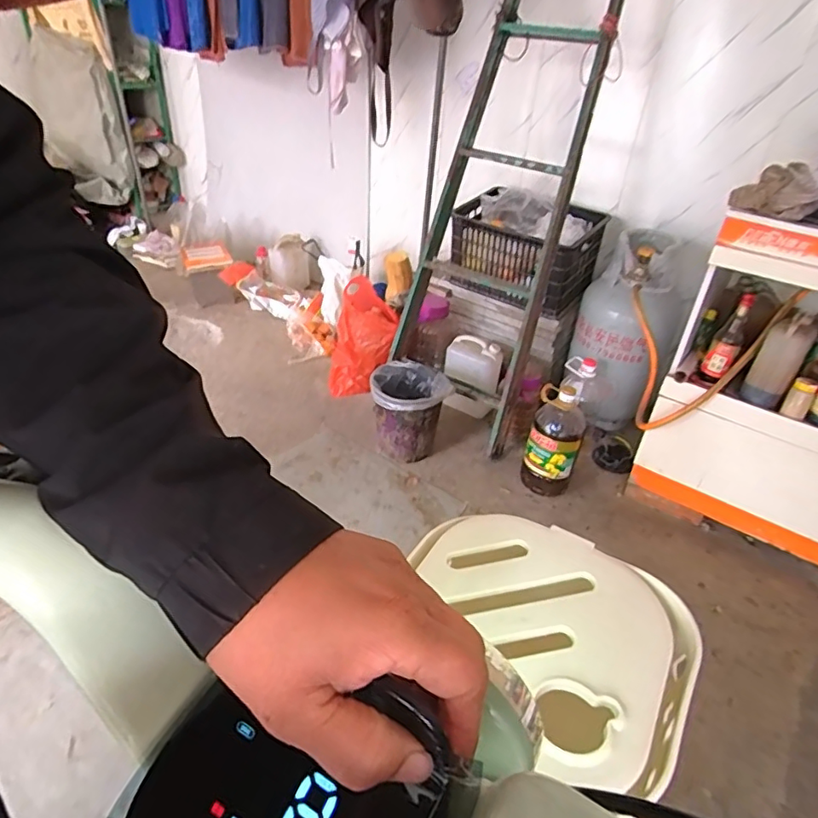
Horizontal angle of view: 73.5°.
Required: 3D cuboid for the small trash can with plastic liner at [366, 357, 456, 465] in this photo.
[{"bbox_3d":[0.001,0.002,1.828,0.254,0.234,0.268,3,34,-2],"label":"small trash can with plastic liner"}]

